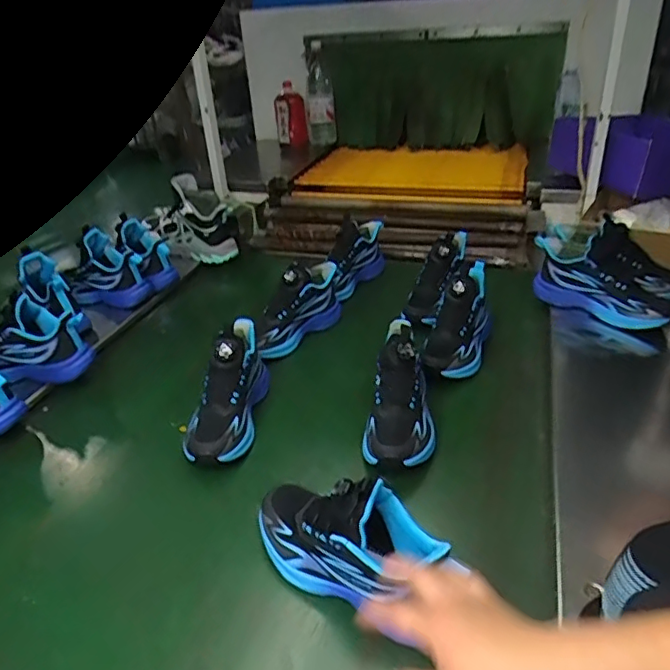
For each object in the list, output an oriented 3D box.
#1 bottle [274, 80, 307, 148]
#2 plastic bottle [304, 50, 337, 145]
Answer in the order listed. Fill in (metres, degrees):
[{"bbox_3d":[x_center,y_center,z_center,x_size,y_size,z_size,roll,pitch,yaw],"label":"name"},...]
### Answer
[{"bbox_3d":[-0.133,-0.652,1.658,0.084,0.173,0.068,-6,34,-4],"label":"bottle"},{"bbox_3d":[-0.047,-0.708,1.682,0.082,0.248,0.073,-6,34,-4],"label":"plastic bottle"}]

